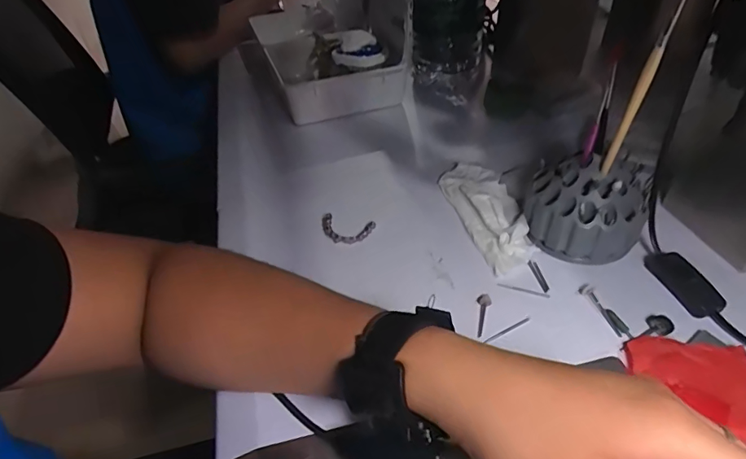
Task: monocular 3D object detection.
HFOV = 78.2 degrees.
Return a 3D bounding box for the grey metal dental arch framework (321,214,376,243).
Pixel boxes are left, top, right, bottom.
[{"bbox_3d":[-0.026,0.000,0.456,0.052,0.010,0.031,4,43,9],"label":"grey metal dental arch framework"}]

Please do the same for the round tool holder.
[{"bbox_3d":[0.193,-0.027,0.417,0.102,0.076,0.085,16,46,21],"label":"round tool holder"}]

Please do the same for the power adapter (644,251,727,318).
[{"bbox_3d":[0.261,0.041,0.386,0.025,0.018,0.069,-12,43,-8],"label":"power adapter"}]

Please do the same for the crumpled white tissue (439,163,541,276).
[{"bbox_3d":[0.117,-0.021,0.466,0.060,0.014,0.158,-12,43,-8],"label":"crumpled white tissue"}]

